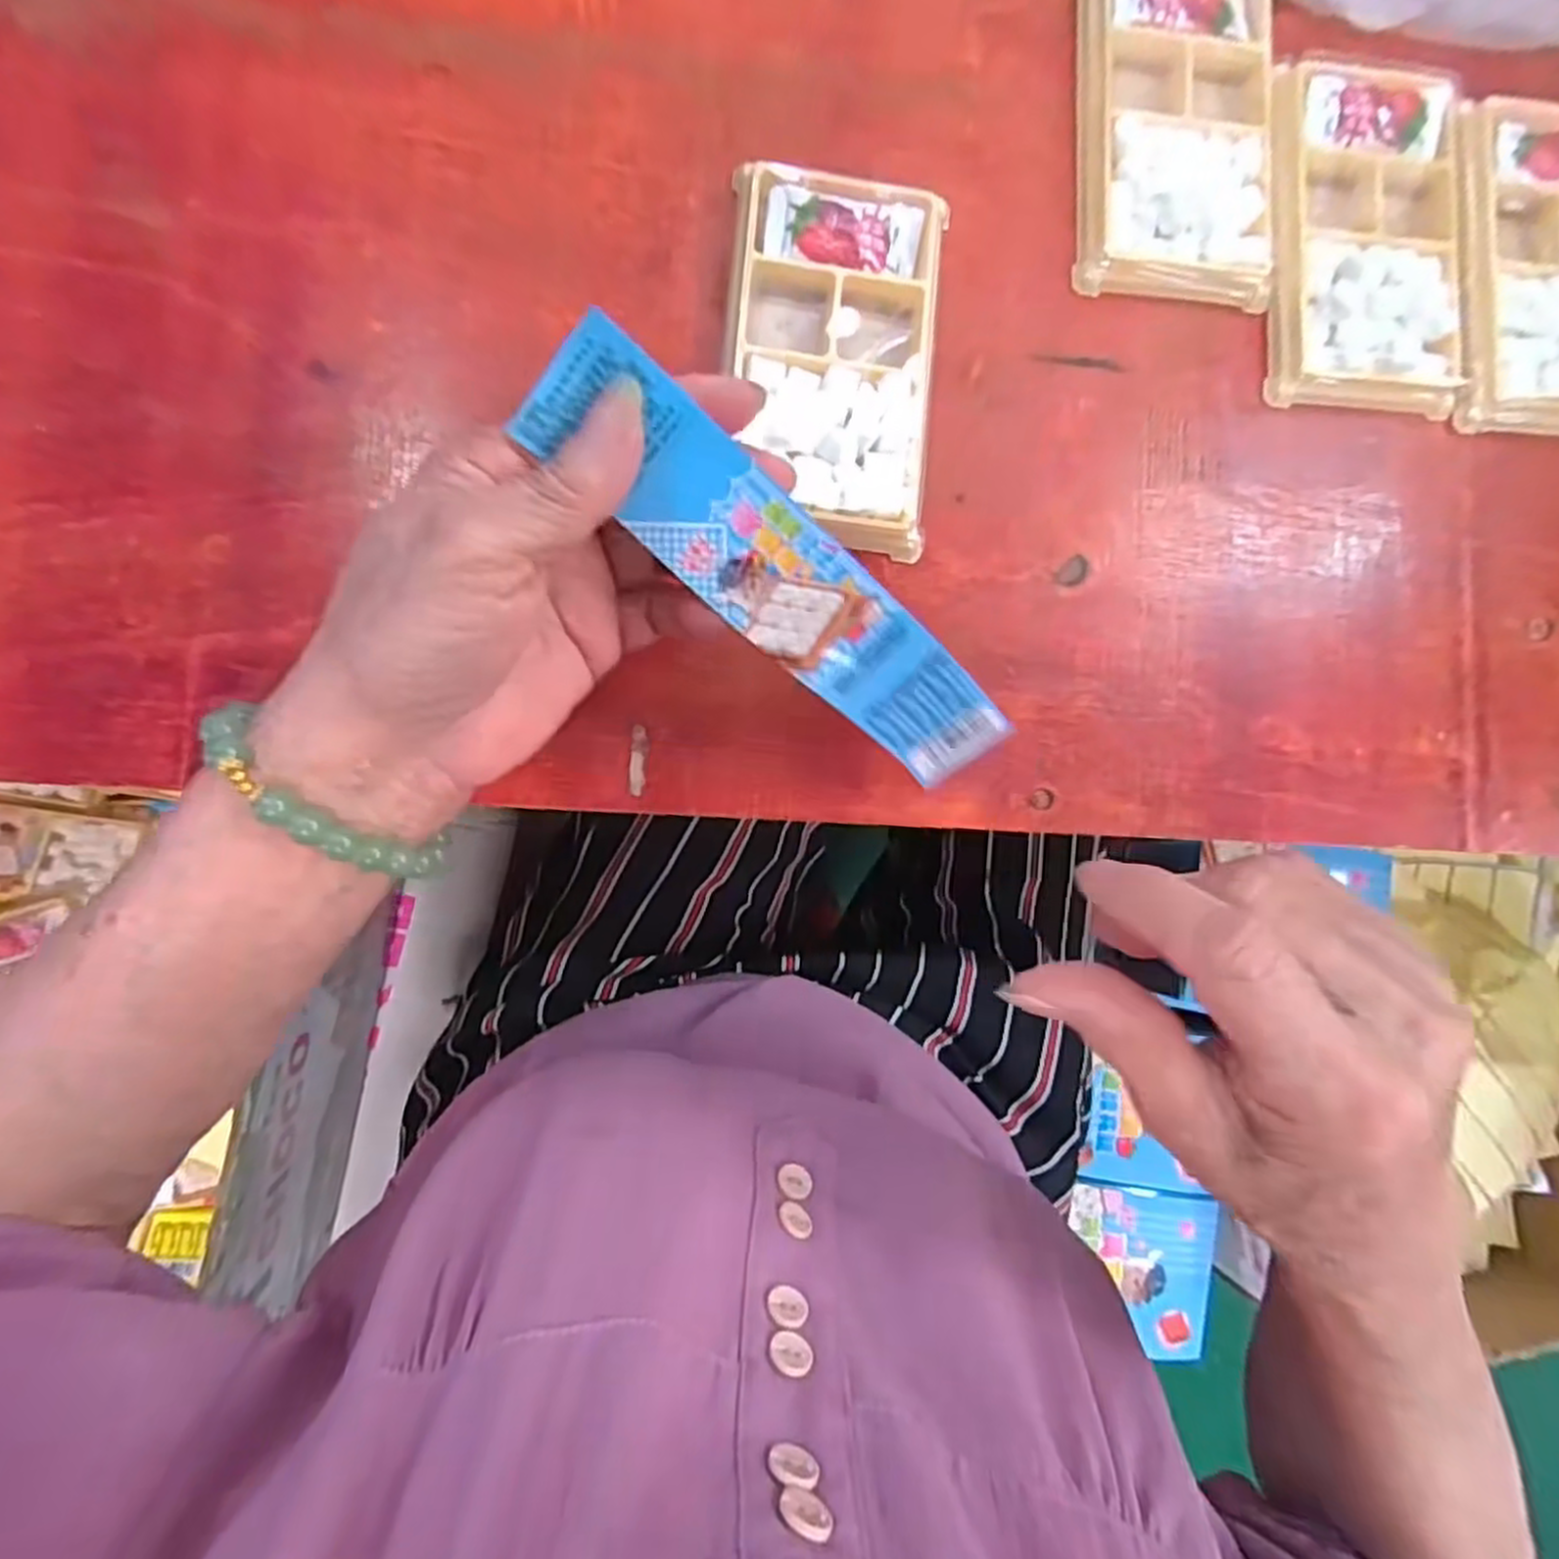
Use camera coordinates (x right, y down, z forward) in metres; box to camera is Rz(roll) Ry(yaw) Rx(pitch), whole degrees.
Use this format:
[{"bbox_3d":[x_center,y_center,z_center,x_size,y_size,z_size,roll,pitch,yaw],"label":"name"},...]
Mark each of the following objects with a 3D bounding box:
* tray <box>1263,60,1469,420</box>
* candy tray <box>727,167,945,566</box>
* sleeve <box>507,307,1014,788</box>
[{"bbox_3d":[0.232,-0.215,0.309,0.078,0.013,0.131,0,88,-7],"label":"tray"},{"bbox_3d":[0.019,-0.152,0.288,0.077,0.015,0.133,5,88,-7],"label":"candy tray"},{"bbox_3d":[0.004,-0.056,0.230,0.165,0.009,0.036,37,110,-26],"label":"sleeve"}]

